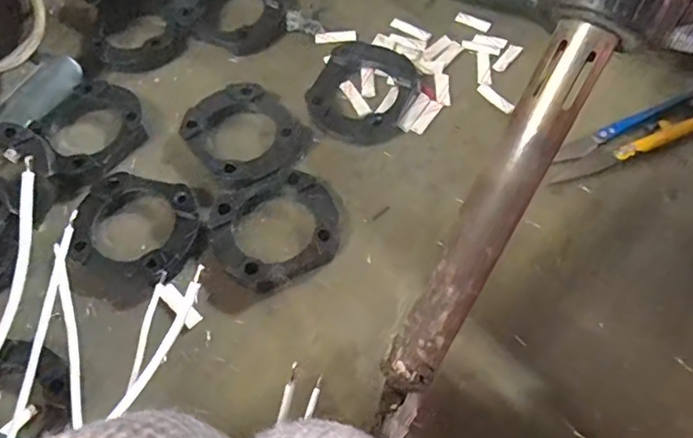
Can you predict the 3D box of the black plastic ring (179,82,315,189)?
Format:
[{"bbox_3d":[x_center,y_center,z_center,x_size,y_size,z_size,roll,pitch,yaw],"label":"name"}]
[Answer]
[{"bbox_3d":[-0.048,-0.042,0.276,0.054,0.010,0.058,-1,62,1],"label":"black plastic ring"}]

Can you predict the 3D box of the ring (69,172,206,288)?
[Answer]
[{"bbox_3d":[-0.094,0.005,0.250,0.057,0.012,0.048,16,63,10],"label":"ring"}]

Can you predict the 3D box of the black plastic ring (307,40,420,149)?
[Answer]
[{"bbox_3d":[0.009,-0.067,0.285,0.048,0.013,0.057,23,65,13],"label":"black plastic ring"}]

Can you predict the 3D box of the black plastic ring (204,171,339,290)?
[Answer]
[{"bbox_3d":[-0.031,0.005,0.249,0.059,0.011,0.051,-21,63,-10],"label":"black plastic ring"}]

